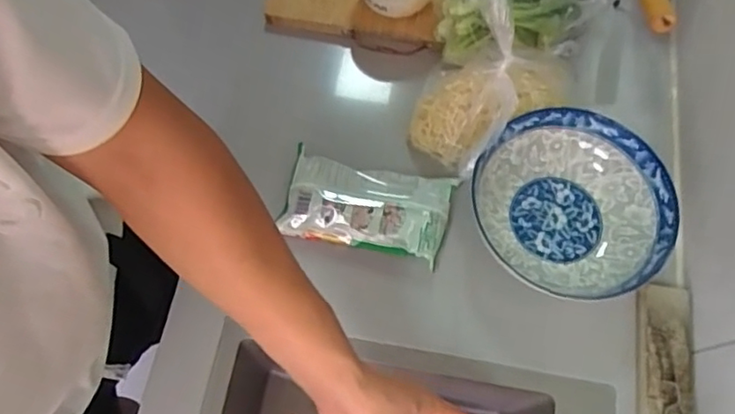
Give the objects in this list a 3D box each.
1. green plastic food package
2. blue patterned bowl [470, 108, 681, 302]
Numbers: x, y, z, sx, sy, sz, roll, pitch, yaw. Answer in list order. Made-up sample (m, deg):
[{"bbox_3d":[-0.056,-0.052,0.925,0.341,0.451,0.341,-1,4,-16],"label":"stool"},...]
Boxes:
[{"bbox_3d":[-0.001,-0.001,0.702,0.194,0.055,0.106,13,68,3],"label":"green plastic food package"},{"bbox_3d":[0.236,0.002,0.693,0.219,0.066,0.224,1,68,-1],"label":"blue patterned bowl"}]

